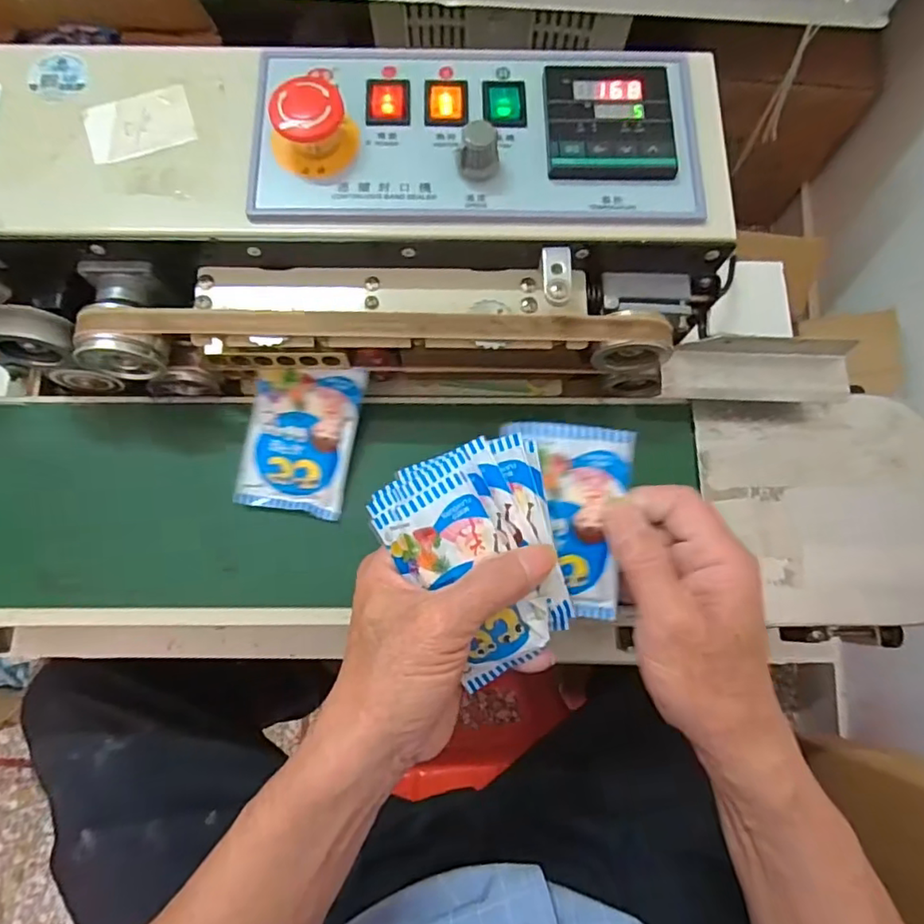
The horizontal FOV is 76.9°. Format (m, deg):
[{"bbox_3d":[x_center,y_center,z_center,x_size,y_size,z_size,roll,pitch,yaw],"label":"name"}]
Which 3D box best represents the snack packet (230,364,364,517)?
[{"bbox_3d":[-0.105,-0.016,0.382,0.068,0.014,0.096,12,92,0],"label":"snack packet"}]

